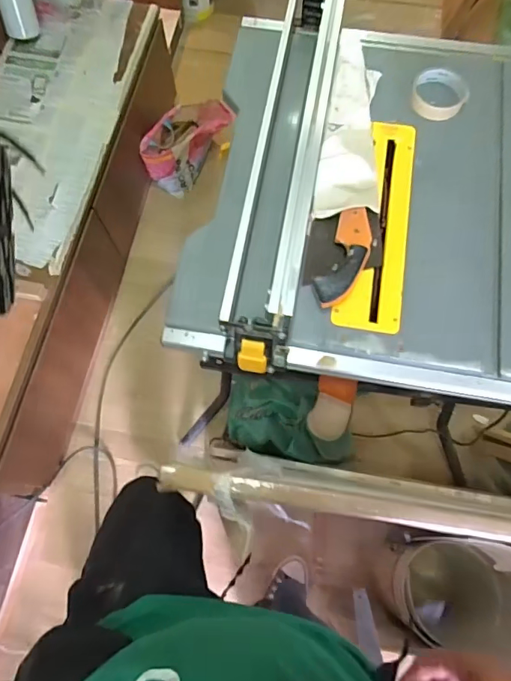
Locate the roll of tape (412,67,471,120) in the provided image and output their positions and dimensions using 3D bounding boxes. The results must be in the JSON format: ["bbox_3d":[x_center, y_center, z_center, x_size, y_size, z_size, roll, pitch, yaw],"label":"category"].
[{"bbox_3d":[0.292,-0.393,0.735,0.087,0.025,0.084,0,71,0],"label":"roll of tape"}]

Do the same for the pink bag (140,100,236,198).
[{"bbox_3d":[-0.242,-0.693,1.634,0.144,0.220,0.341,33,75,11],"label":"pink bag"}]

